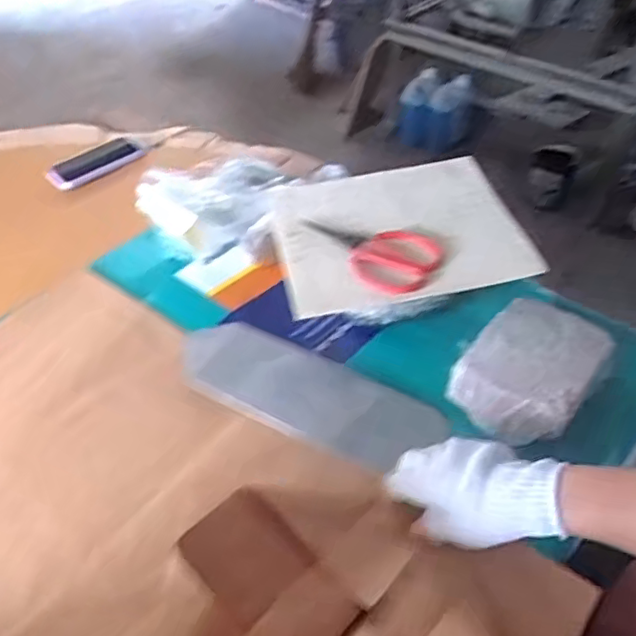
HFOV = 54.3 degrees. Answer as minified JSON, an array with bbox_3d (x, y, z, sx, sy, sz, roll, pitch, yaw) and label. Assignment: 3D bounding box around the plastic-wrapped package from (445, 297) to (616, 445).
[{"bbox_3d":[0.224,0.051,0.641,0.119,0.062,0.157,35,58,30],"label":"plastic-wrapped package"}]

